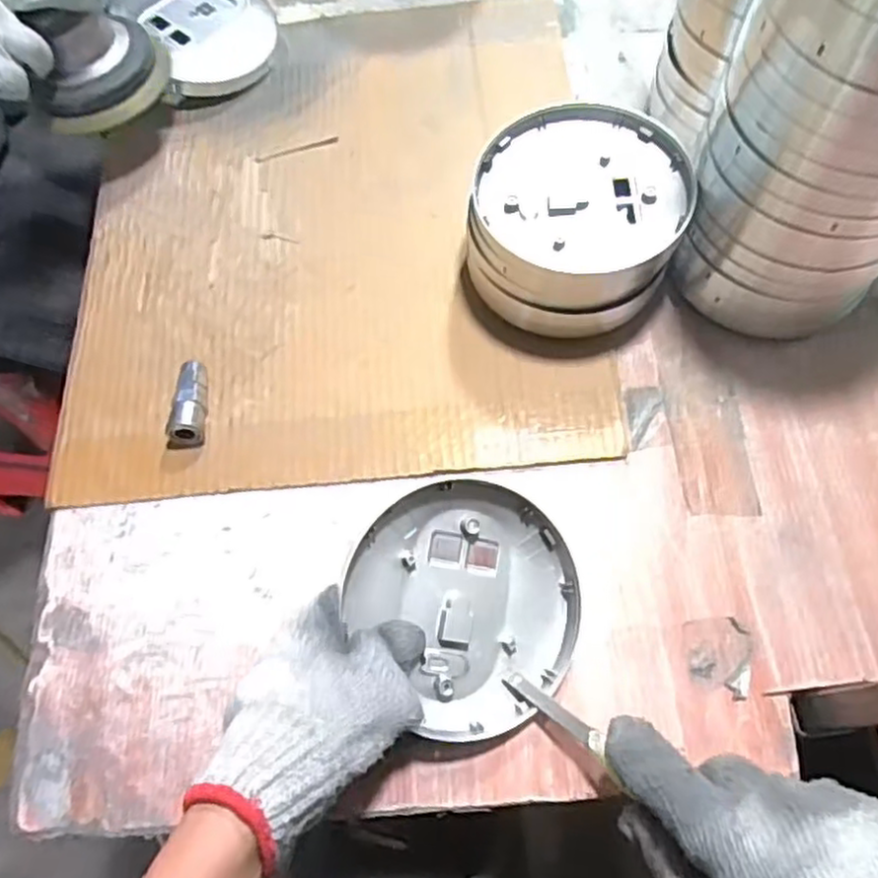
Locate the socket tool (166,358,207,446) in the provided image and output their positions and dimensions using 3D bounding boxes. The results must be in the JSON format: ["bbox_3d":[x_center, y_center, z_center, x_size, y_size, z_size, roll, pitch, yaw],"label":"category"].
[{"bbox_3d":[-0.168,-0.025,0.482,0.020,0.022,0.061,-1,67,2],"label":"socket tool"}]

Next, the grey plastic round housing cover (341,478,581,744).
[{"bbox_3d":[0.017,0.090,0.402,0.131,0.023,0.131,2,82,-17],"label":"grey plastic round housing cover"}]

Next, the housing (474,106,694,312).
[{"bbox_3d":[0.091,-0.155,0.471,0.134,0.038,0.132,-1,67,2],"label":"housing"}]

